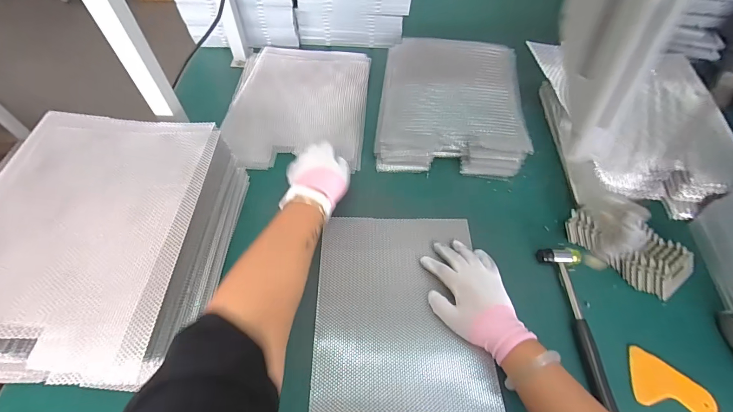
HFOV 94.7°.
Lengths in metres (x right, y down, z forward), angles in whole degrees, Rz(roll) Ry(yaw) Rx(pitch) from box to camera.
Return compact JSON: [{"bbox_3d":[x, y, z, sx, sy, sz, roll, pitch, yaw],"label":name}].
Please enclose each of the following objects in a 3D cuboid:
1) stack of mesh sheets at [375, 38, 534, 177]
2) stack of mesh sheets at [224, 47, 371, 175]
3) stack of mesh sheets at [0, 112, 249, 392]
[{"bbox_3d":[0.169,-0.223,0.701,0.282,0.073,0.337,3,56,1],"label":"stack of mesh sheets"},{"bbox_3d":[-0.139,-0.223,0.712,0.278,0.028,0.352,1,60,-1],"label":"stack of mesh sheets"},{"bbox_3d":[-0.354,0.054,0.468,0.274,0.147,0.352,1,56,-1],"label":"stack of mesh sheets"}]

